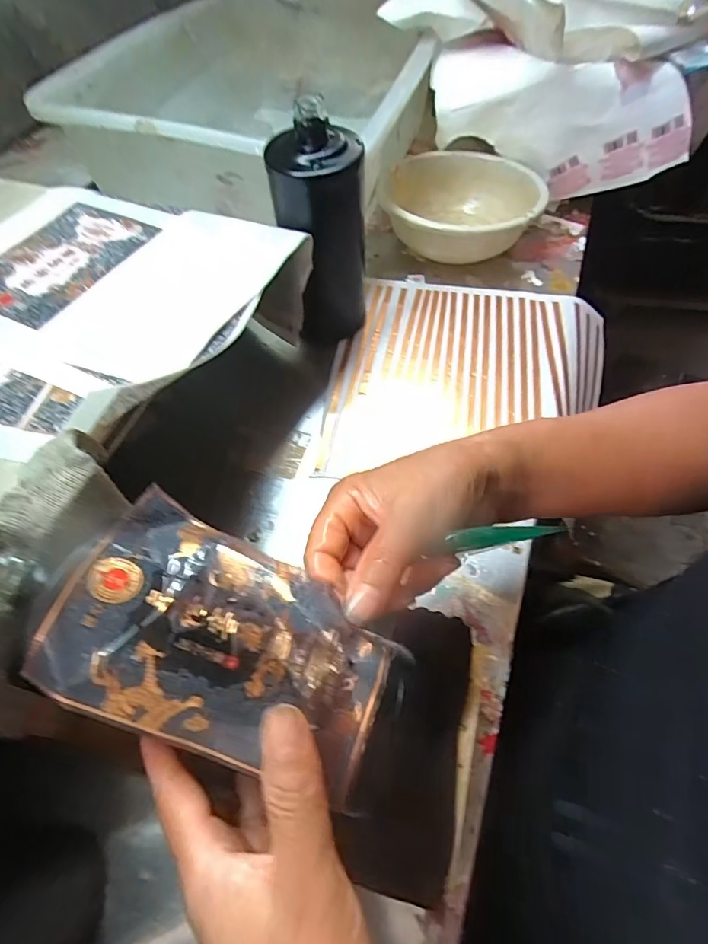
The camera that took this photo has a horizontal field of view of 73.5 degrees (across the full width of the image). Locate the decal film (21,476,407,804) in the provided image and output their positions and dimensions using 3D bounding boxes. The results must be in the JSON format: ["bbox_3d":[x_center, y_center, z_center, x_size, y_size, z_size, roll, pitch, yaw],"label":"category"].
[{"bbox_3d":[-0.051,0.069,0.198,0.130,0.033,0.086,18,60,9],"label":"decal film"}]

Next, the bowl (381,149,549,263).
[{"bbox_3d":[0.132,-0.332,0.593,0.181,0.067,0.199,1,59,-1],"label":"bowl"}]

